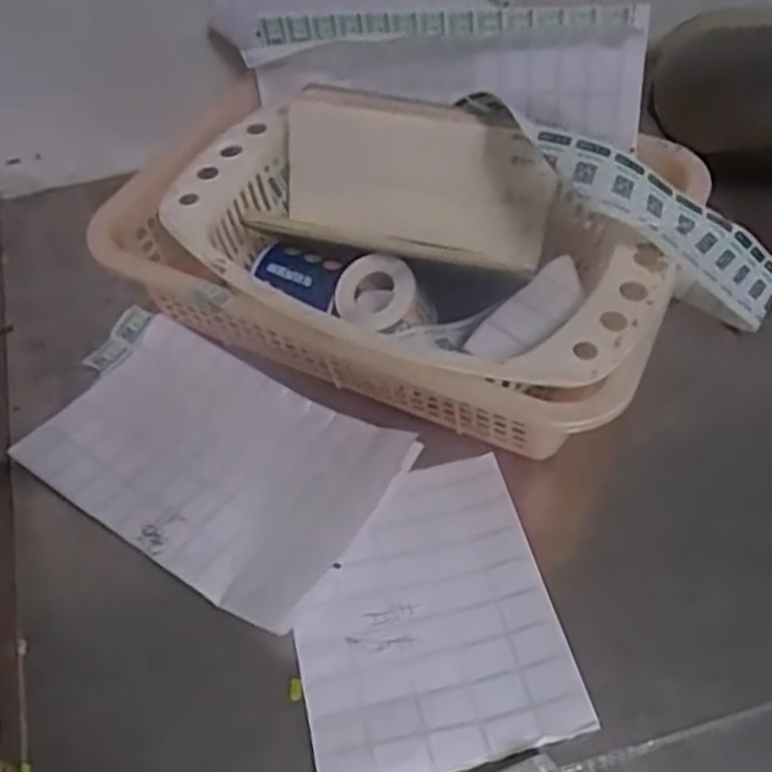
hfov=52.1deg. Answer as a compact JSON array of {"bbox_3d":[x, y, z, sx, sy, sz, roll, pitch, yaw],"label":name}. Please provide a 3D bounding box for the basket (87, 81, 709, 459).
[{"bbox_3d":[0.012,-0.093,0.516,0.354,0.128,0.212,19,55,16],"label":"basket"}]

